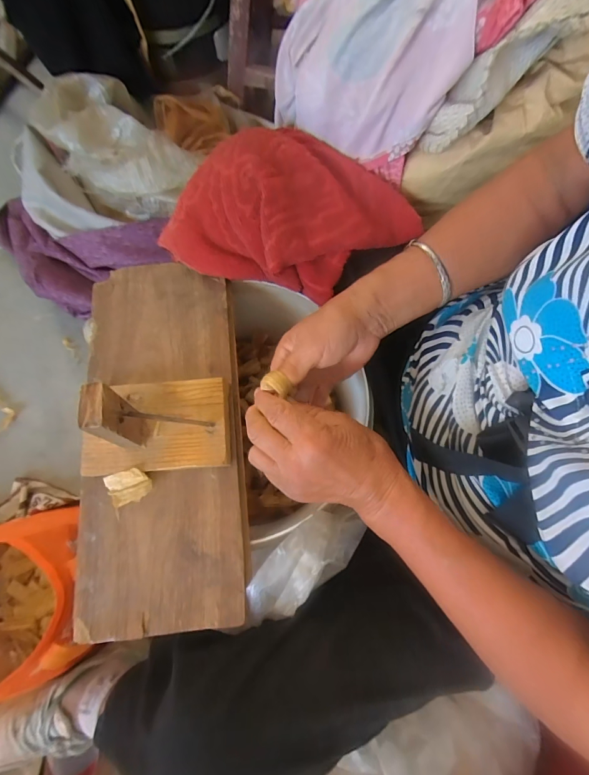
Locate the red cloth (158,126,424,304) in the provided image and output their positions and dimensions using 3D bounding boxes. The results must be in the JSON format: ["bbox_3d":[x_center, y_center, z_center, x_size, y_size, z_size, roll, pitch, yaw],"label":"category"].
[{"bbox_3d":[-0.009,-0.193,0.393,0.282,0.062,0.169,14,105,2],"label":"red cloth"}]

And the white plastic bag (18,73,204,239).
[{"bbox_3d":[-0.345,-0.403,0.638,0.330,0.149,0.229,-18,74,-4],"label":"white plastic bag"}]

